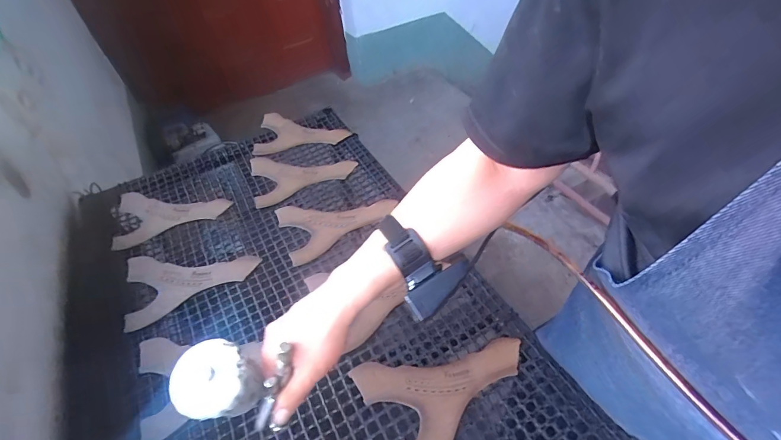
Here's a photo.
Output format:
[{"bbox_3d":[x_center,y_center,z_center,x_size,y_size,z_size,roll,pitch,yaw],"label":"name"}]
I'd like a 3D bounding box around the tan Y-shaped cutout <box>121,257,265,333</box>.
[{"bbox_3d":[-0.351,0.092,0.682,0.214,0.013,0.145,-20,50,-12],"label":"tan Y-shaped cutout"}]

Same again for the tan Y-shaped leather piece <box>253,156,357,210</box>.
[{"bbox_3d":[-0.189,-0.104,0.840,0.220,0.016,0.137,-15,49,-7],"label":"tan Y-shaped leather piece"}]

